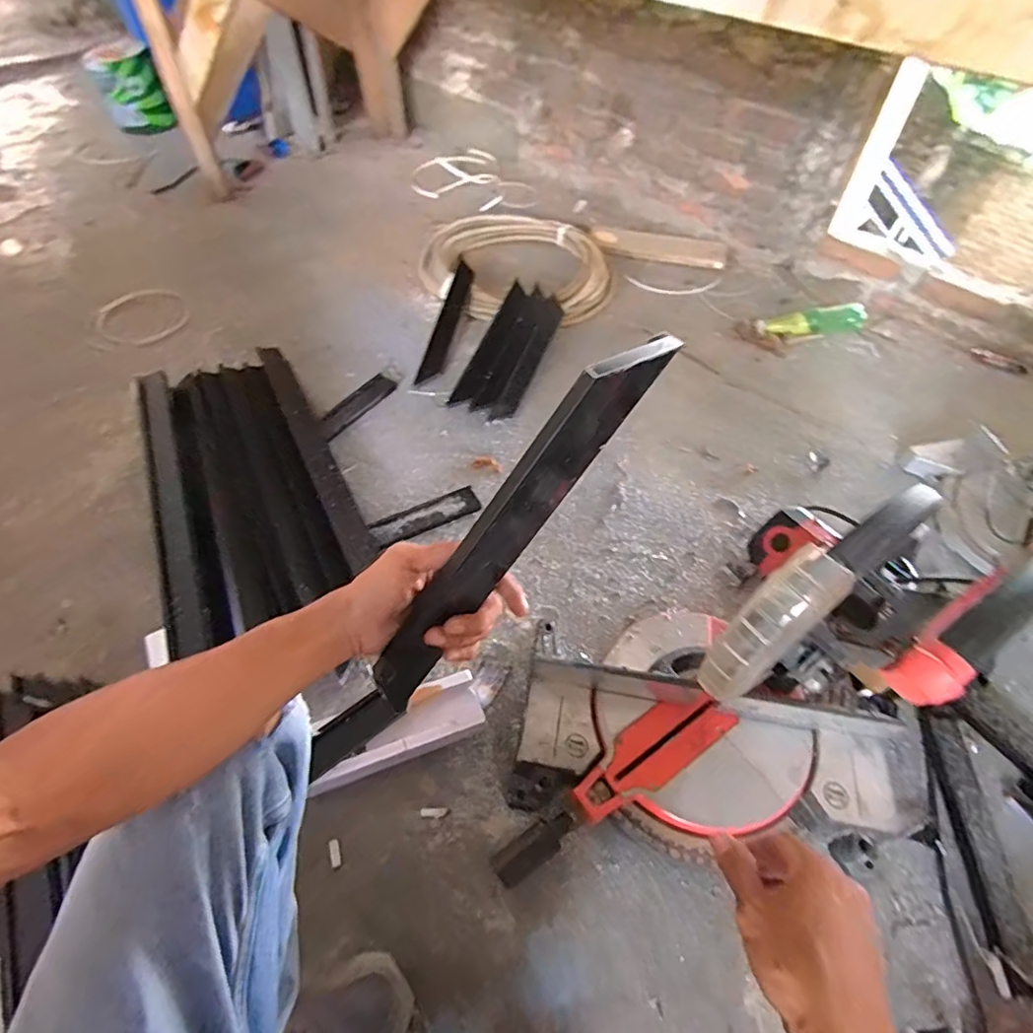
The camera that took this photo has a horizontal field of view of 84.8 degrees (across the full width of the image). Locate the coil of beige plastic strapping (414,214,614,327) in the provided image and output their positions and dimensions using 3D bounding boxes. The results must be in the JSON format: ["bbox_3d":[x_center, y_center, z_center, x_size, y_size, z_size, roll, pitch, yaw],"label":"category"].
[{"bbox_3d":[0.010,-0.603,1.369,0.425,0.041,0.451,-28,61,-18],"label":"coil of beige plastic strapping"}]

